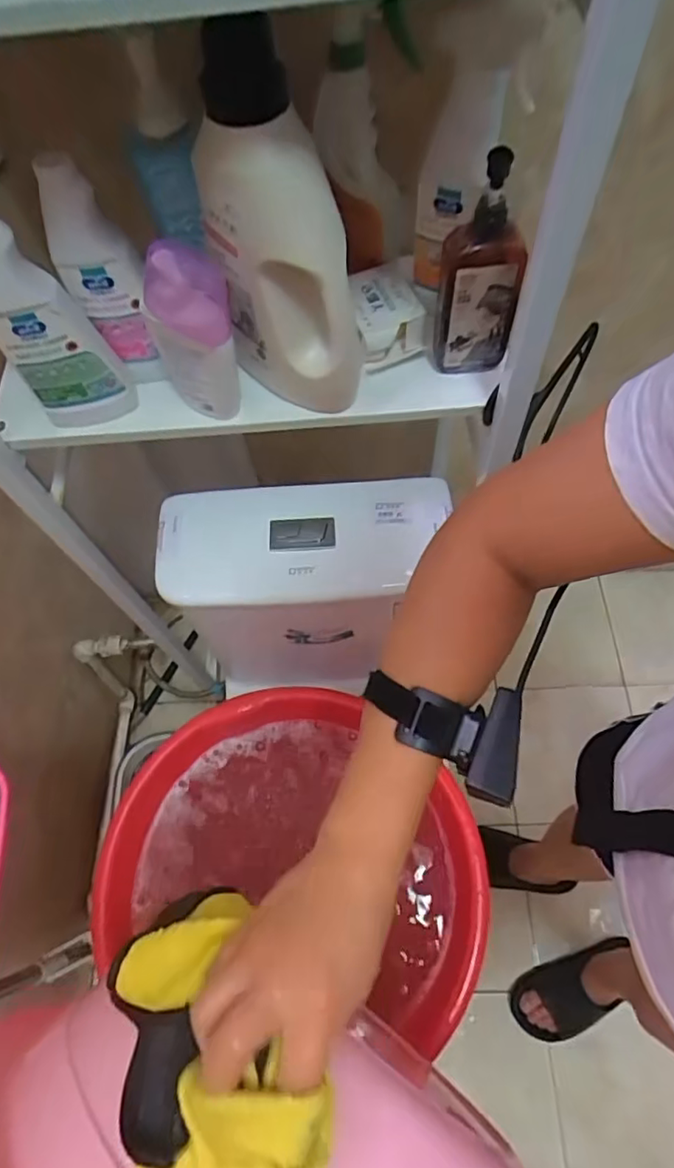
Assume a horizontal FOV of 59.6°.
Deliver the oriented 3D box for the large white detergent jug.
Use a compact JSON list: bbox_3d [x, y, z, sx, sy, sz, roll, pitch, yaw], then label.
[{"bbox_3d":[-0.046,-0.283,0.492,0.116,0.292,0.107,-11,63,-3],"label":"large white detergent jug"}]

